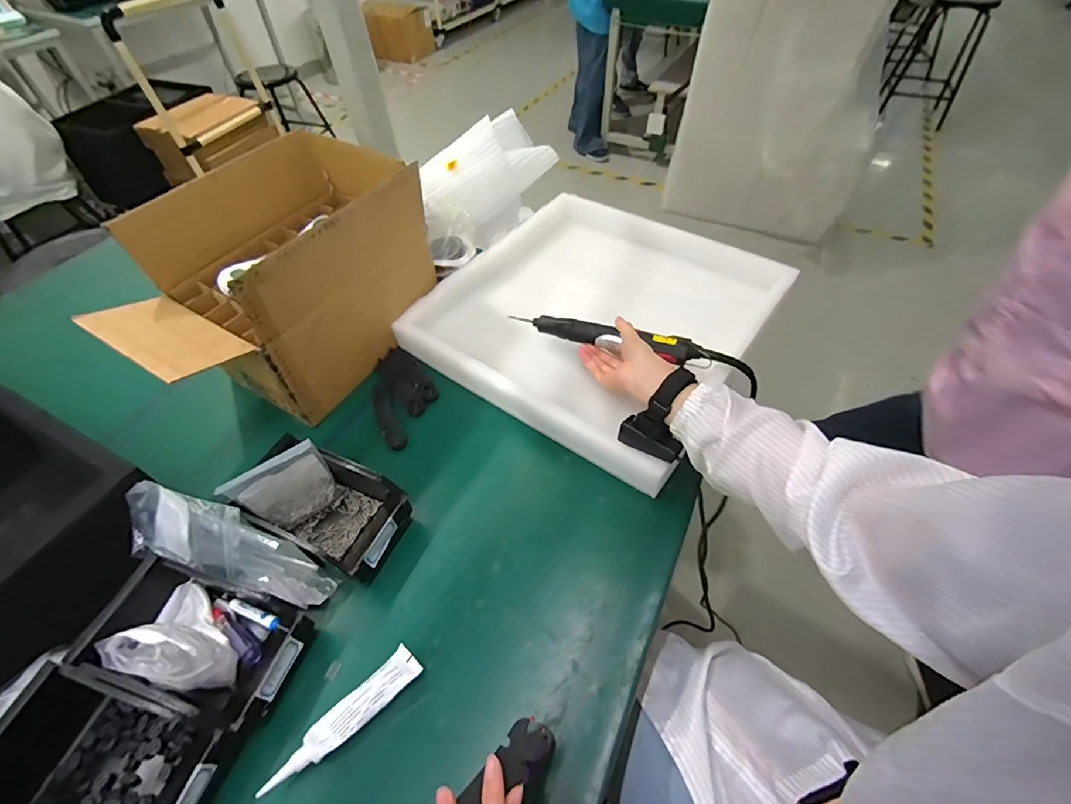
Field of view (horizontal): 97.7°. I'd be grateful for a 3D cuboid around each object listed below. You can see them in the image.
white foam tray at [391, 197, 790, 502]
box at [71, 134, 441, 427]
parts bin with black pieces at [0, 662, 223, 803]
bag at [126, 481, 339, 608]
[{"bbox_3d":[0.101,-0.148,0.742,0.464,0.064,0.462,30,58,23],"label":"white foam tray"},{"bbox_3d":[-0.342,-0.160,0.644,0.219,0.223,0.385,25,56,20],"label":"box"},{"bbox_3d":[-0.368,0.305,0.399,0.188,0.080,0.111,10,53,10],"label":"parts bin with black pieces"},{"bbox_3d":[-0.322,0.148,0.485,0.229,0.098,0.055,23,55,0],"label":"bag"}]

